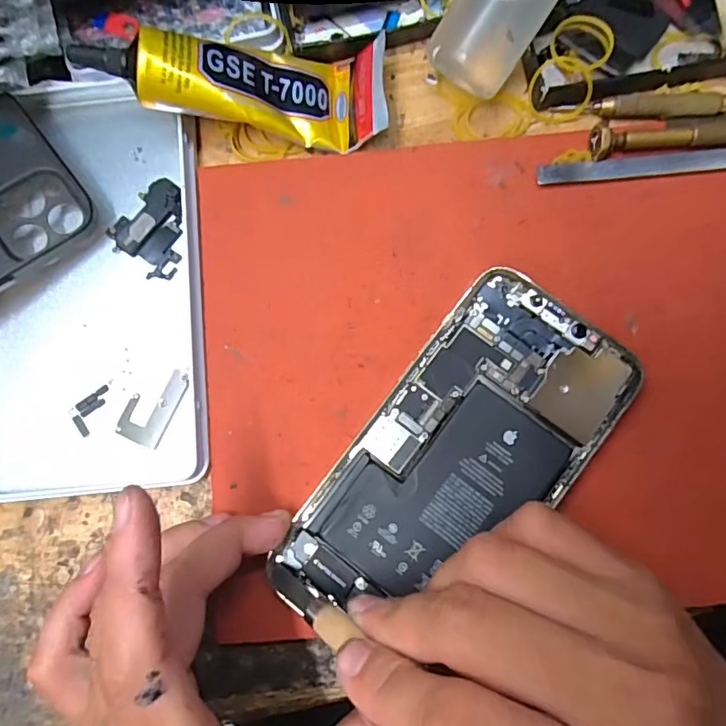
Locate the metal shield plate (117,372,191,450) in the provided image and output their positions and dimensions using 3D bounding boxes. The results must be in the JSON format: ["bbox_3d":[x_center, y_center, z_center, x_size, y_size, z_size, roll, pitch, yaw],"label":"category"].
[{"bbox_3d":[-0.091,0.018,0.228,0.021,0.004,0.034,23,83,5],"label":"metal shield plate"}]

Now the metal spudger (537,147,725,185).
[{"bbox_3d":[0.142,-0.088,0.229,0.129,0.004,0.013,-6,84,2],"label":"metal spudger"}]

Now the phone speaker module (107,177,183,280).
[{"bbox_3d":[-0.092,-0.061,0.236,0.034,0.004,0.038,37,84,7],"label":"phone speaker module"}]

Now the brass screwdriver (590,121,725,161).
[{"bbox_3d":[0.153,-0.099,0.226,0.107,0.012,0.014,-3,81,1],"label":"brass screwdriver"}]

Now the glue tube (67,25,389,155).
[{"bbox_3d":[-0.051,-0.119,0.219,0.119,0.024,0.042,0,81,-19],"label":"glue tube"}]

